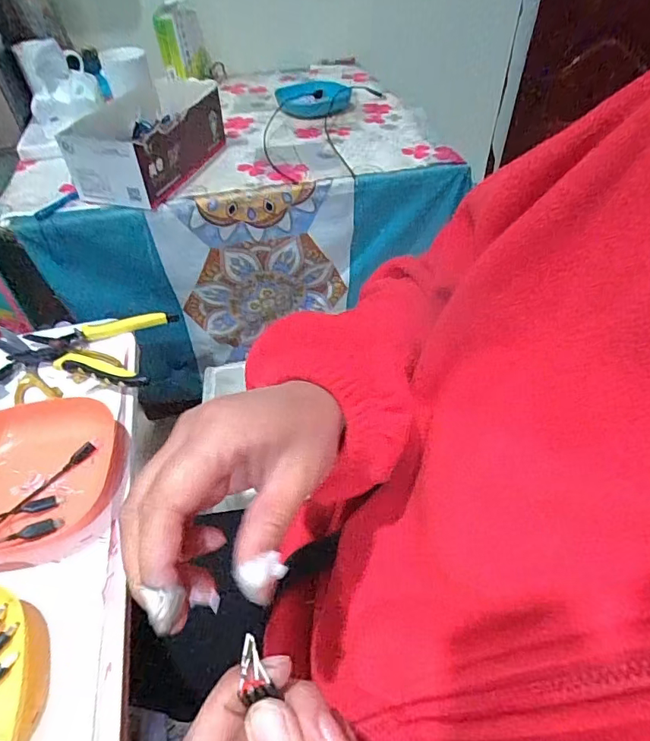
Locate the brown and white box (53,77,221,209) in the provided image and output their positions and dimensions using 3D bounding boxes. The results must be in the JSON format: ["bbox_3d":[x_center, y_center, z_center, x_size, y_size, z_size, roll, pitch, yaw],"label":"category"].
[{"bbox_3d":[-0.272,-0.359,0.741,0.152,0.102,0.252,13,49,13],"label":"brown and white box"}]

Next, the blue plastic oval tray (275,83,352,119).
[{"bbox_3d":[-0.026,-0.540,0.940,0.141,0.024,0.149,6,48,7],"label":"blue plastic oval tray"}]

